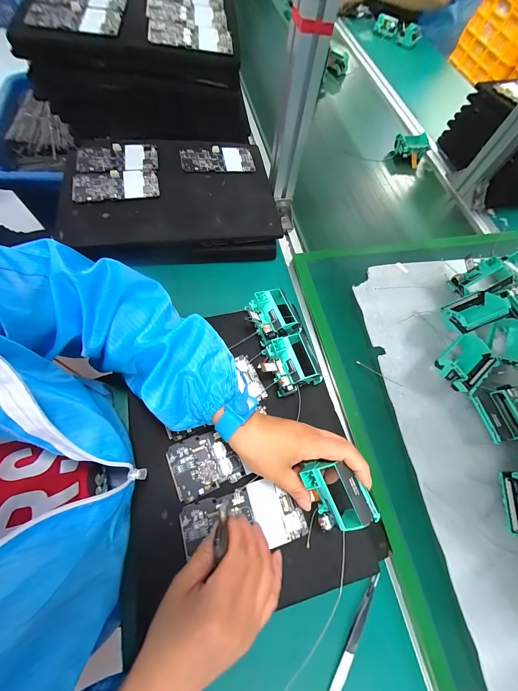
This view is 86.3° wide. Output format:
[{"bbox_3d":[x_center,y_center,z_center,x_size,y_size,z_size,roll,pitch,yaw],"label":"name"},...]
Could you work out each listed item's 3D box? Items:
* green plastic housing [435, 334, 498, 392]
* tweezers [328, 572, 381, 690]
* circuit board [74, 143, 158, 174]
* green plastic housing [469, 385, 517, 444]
[{"bbox_3d":[0.301,0.027,0.408,0.073,0.038,0.062,-33,74,-21],"label":"green plastic housing"},{"bbox_3d":[0.103,0.314,0.298,0.011,0.011,0.126,31,66,8],"label":"tweezers"},{"bbox_3d":[-0.244,-0.325,0.475,0.131,0.008,0.067,-8,67,-10],"label":"circuit board"},{"bbox_3d":[0.329,0.093,0.379,0.052,0.031,0.070,-9,67,-10],"label":"green plastic housing"}]

